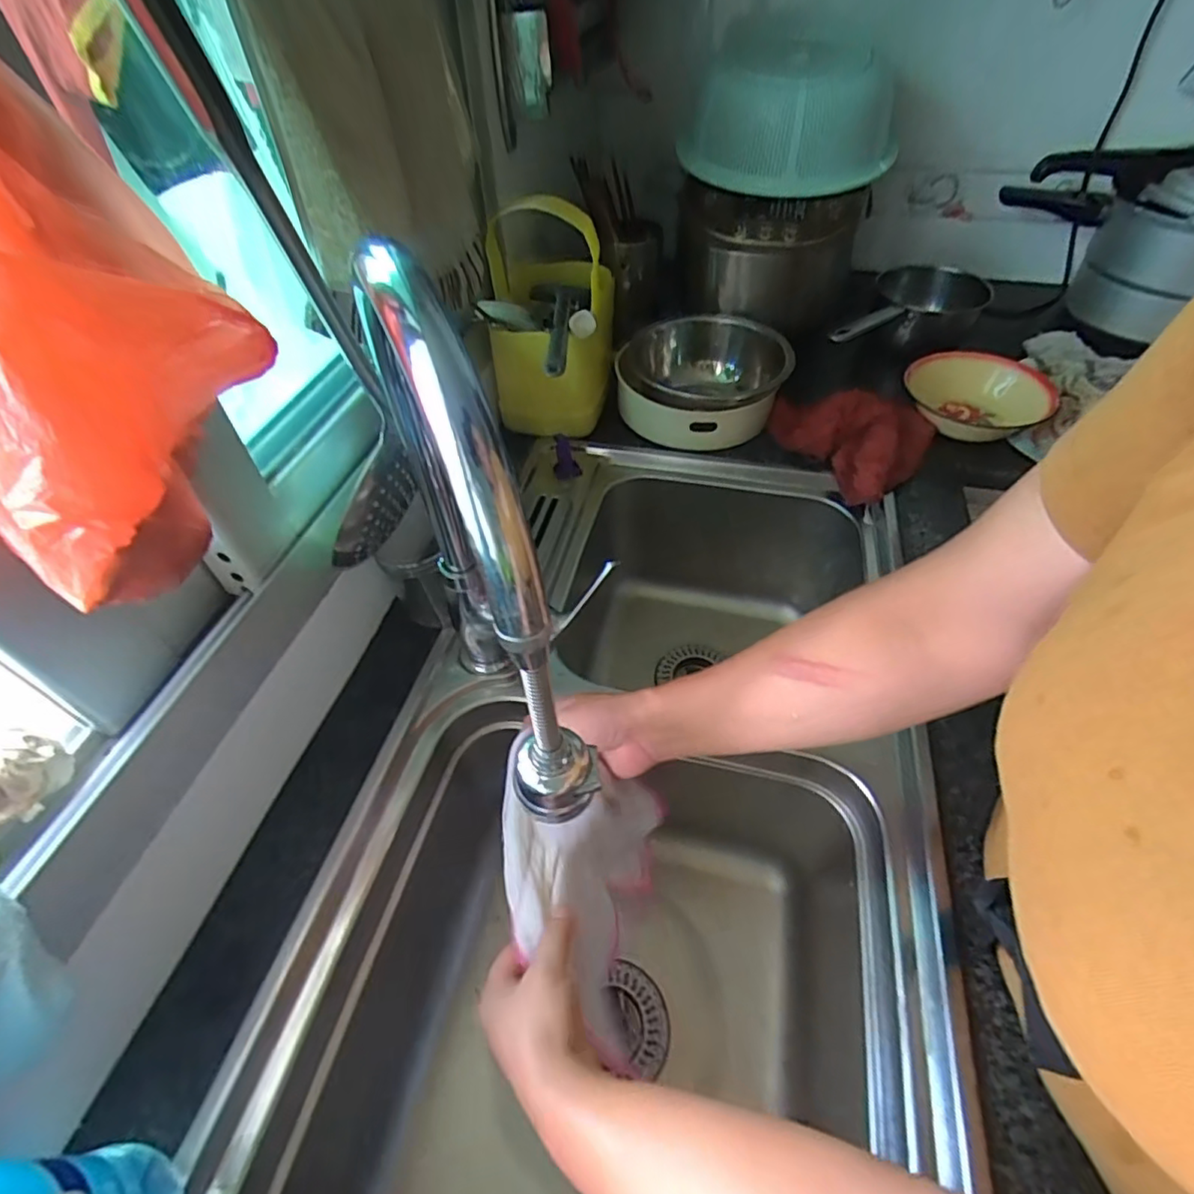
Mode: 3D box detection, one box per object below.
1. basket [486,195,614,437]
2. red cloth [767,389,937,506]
[{"bbox_3d":[-0.052,-0.357,0.754,0.157,0.249,0.220,-1,49,1],"label":"basket"},{"bbox_3d":[0.329,-0.203,0.726,0.172,0.056,0.184,-18,51,-13],"label":"red cloth"}]

